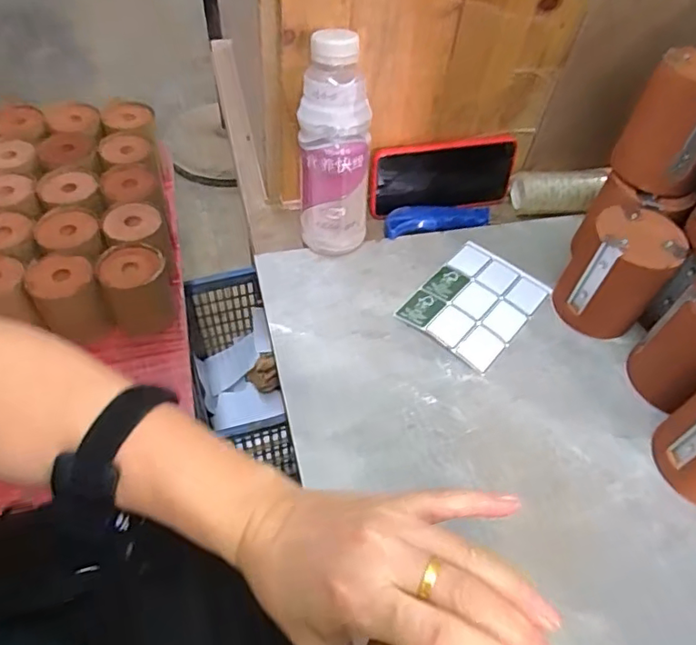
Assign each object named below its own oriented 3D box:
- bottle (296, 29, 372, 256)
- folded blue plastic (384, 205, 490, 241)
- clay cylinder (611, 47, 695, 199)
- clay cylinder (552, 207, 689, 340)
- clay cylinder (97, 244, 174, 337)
[{"bbox_3d":[-0.011,-0.153,0.517,0.065,0.194,0.073,5,52,-2],"label":"bottle"},{"bbox_3d":[0.099,-0.115,0.611,0.126,0.016,0.034,-11,54,-13],"label":"folded blue plastic"},{"bbox_3d":[0.291,-0.173,0.489,0.080,0.106,0.067,29,57,16],"label":"clay cylinder"},{"bbox_3d":[0.247,-0.044,0.514,0.077,0.102,0.072,3,52,-3],"label":"clay cylinder"},{"bbox_3d":[-0.291,-0.046,0.769,0.083,0.101,0.081,2,54,-3],"label":"clay cylinder"}]

